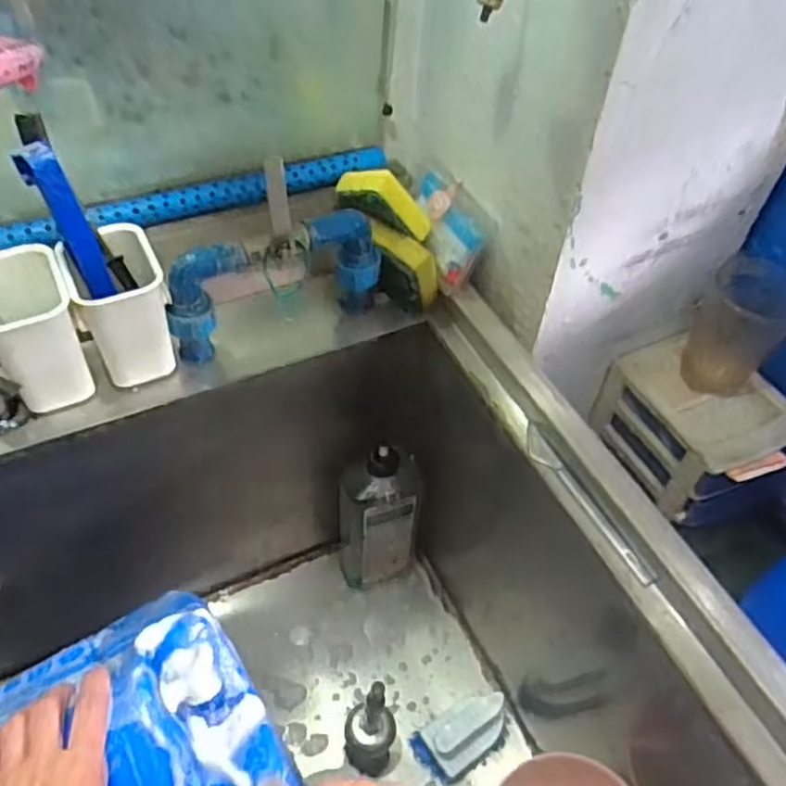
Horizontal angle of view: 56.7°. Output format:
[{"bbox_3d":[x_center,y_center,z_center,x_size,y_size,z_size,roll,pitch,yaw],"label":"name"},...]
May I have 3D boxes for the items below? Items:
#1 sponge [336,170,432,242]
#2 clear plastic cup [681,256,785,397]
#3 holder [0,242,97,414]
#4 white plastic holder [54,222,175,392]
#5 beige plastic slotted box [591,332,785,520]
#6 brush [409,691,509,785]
[{"bbox_3d":[-0.009,-0.186,0.688,0.102,0.050,0.044,30,53,3],"label":"sponge"},{"bbox_3d":[0.356,-0.069,0.752,0.083,0.116,0.086,2,50,-3],"label":"clear plastic cup"},{"bbox_3d":[-0.296,-0.052,0.600,0.071,0.107,0.092,-18,54,-18],"label":"holder"},{"bbox_3d":[-0.229,-0.071,0.620,0.069,0.105,0.087,-21,55,-20],"label":"white plastic holder"},{"bbox_3d":[0.333,0.038,0.800,0.134,0.104,0.181,-22,55,-21],"label":"beige plastic slotted box"},{"bbox_3d":[0.083,0.377,0.811,0.110,0.074,0.065,-23,56,-22],"label":"brush"}]

